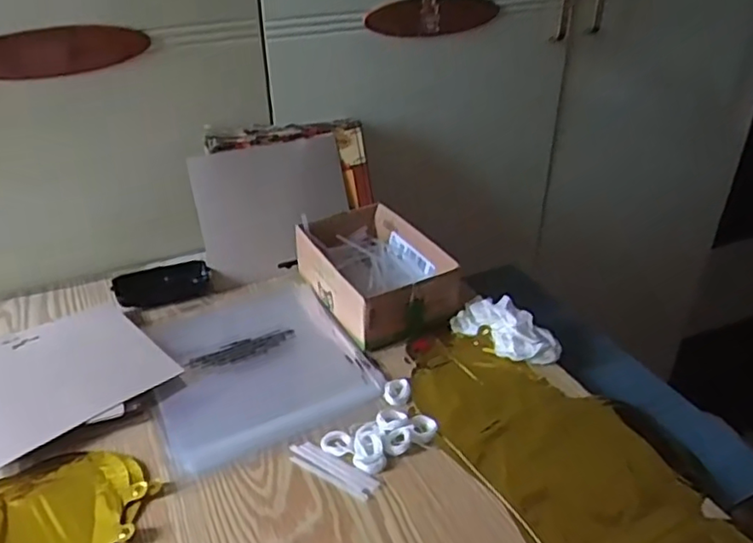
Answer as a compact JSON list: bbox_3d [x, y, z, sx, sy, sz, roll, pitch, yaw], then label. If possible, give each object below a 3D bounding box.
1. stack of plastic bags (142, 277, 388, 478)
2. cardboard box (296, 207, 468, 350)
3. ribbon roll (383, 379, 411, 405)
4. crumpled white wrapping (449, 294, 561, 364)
[{"bbox_3d":[-0.135,0.085,0.668,0.210,0.007,0.250,-17,37,-25],"label":"stack of plastic bags"},{"bbox_3d":[-0.001,-0.001,0.754,0.138,0.067,0.197,-16,37,-24],"label":"cardboard box"},{"bbox_3d":[0.020,0.117,0.609,0.025,0.008,0.029,4,33,5],"label":"ribbon roll"},{"bbox_3d":[0.138,0.061,0.671,0.110,0.033,0.054,28,42,35],"label":"crumpled white wrapping"}]

